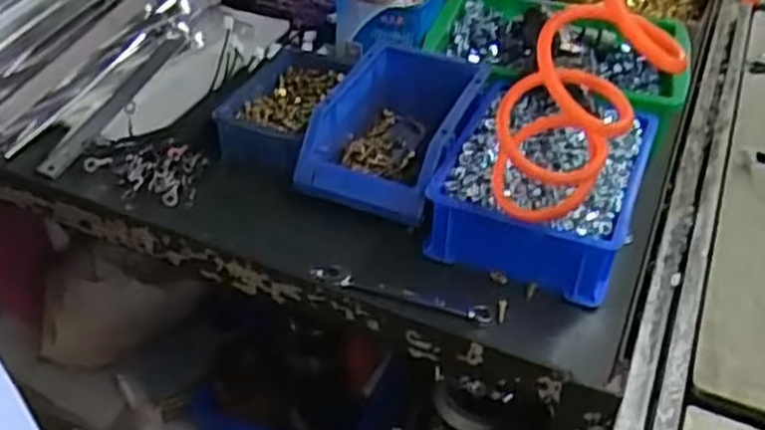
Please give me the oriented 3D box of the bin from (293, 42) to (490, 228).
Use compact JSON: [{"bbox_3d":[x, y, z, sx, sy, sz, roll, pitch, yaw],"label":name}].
[{"bbox_3d":[0.009,-0.076,0.695,0.123,0.079,0.186,17,41,15],"label":"bin"}]

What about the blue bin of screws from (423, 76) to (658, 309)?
[{"bbox_3d":[0.130,-0.027,0.641,0.149,0.083,0.188,18,42,16],"label":"blue bin of screws"}]

